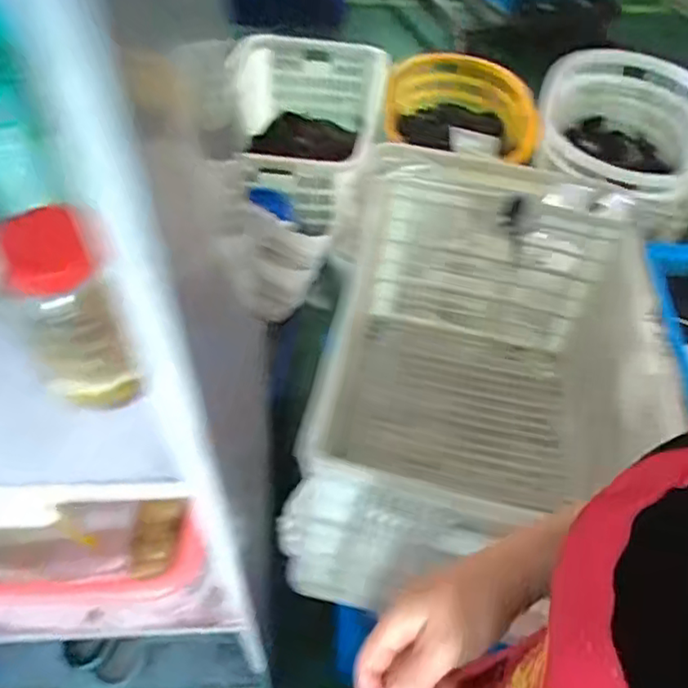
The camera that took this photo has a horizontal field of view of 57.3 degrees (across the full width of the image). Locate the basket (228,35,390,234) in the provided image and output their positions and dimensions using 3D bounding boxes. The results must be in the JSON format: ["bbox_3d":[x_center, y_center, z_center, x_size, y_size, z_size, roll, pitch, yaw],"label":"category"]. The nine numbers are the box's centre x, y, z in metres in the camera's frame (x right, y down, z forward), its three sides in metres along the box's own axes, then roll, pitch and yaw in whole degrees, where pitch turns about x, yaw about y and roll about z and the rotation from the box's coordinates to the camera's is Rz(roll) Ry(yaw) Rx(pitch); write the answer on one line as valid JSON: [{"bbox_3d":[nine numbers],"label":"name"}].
[{"bbox_3d":[-0.146,-0.594,1.825,0.439,0.364,0.604,11,53,6],"label":"basket"}]

